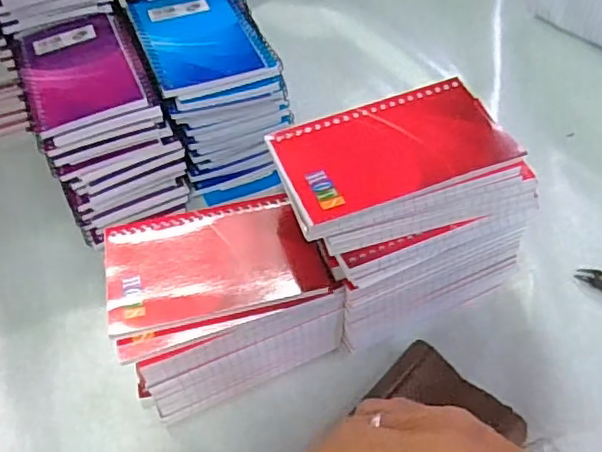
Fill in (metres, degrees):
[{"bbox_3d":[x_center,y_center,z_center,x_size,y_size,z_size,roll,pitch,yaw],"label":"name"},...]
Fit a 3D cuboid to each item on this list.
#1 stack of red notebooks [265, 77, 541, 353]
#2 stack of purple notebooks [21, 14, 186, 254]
[{"bbox_3d":[0.065,-0.002,0.414,0.145,0.148,0.085,-18,51,-11],"label":"stack of red notebooks"},{"bbox_3d":[-0.170,-0.085,0.528,0.098,0.113,0.150,-24,52,-14],"label":"stack of purple notebooks"}]

